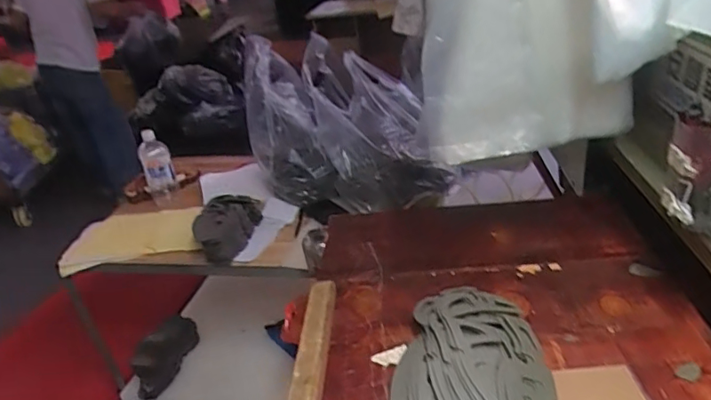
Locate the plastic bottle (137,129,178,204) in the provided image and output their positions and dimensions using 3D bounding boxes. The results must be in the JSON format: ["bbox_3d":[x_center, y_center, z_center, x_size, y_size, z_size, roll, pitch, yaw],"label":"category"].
[{"bbox_3d":[-0.530,-0.084,1.391,0.078,0.216,0.079,-23,34,-25],"label":"plastic bottle"}]

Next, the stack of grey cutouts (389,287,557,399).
[{"bbox_3d":[0.130,0.188,0.577,0.170,0.047,0.239,1,31,12],"label":"stack of grey cutouts"}]

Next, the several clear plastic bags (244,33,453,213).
[{"bbox_3d":[-0.029,-0.189,1.275,0.490,0.389,0.226,-1,31,10],"label":"several clear plastic bags"}]

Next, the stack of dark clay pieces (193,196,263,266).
[{"bbox_3d":[-0.314,0.058,1.264,0.115,0.085,0.215,-3,31,7],"label":"stack of dark clay pieces"}]

